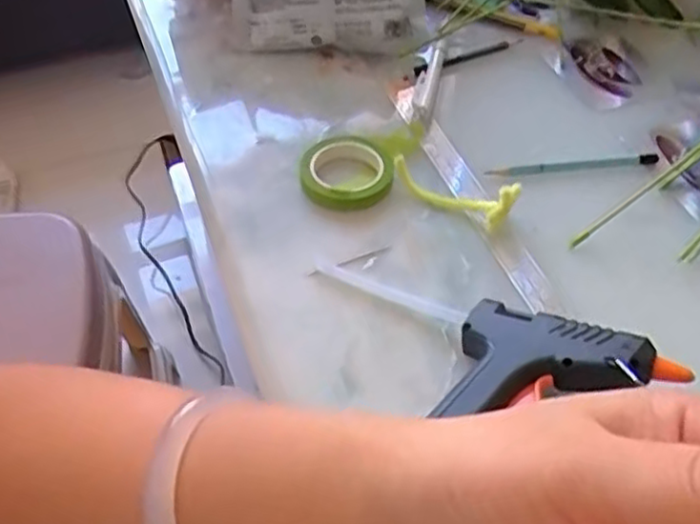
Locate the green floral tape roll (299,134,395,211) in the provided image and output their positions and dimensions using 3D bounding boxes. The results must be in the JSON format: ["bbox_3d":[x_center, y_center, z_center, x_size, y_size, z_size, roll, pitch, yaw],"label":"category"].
[{"bbox_3d":[-0.002,-0.064,0.486,0.063,0.017,0.068,1,48,-1],"label":"green floral tape roll"}]

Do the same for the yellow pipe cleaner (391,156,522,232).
[{"bbox_3d":[0.068,-0.051,0.468,0.084,0.025,0.029,26,53,20],"label":"yellow pipe cleaner"}]

